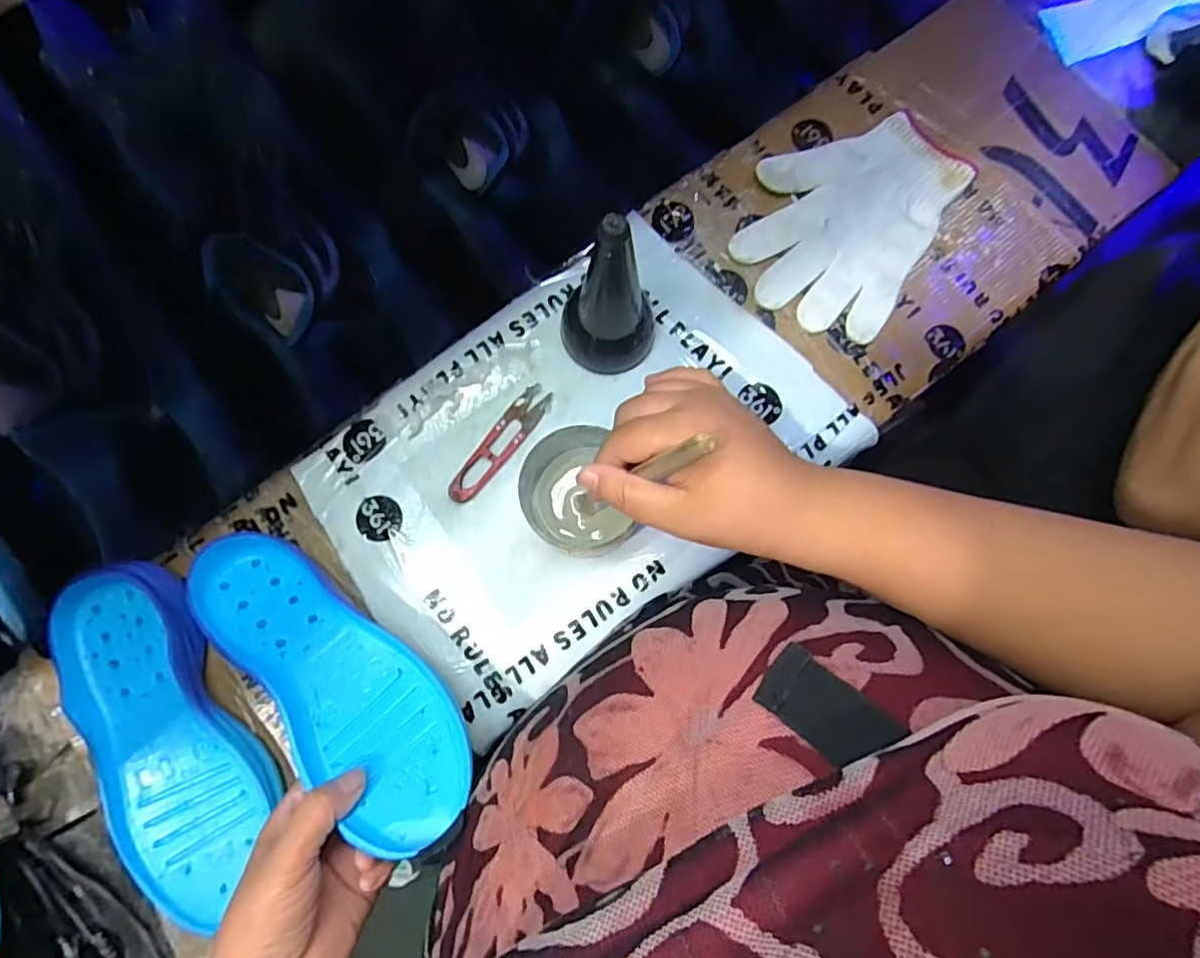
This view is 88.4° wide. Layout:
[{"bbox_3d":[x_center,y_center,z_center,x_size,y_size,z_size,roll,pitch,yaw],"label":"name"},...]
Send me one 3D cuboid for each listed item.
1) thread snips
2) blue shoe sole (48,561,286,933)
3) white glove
[{"bbox_3d":[-0.072,-0.026,0.449,0.023,0.010,0.103,36,80,5],"label":"thread snips"},{"bbox_3d":[-0.276,0.162,0.397,0.089,0.036,0.221,-23,81,-6],"label":"blue shoe sole"},{"bbox_3d":[0.192,-0.210,0.491,0.139,0.016,0.191,31,80,4],"label":"white glove"}]

